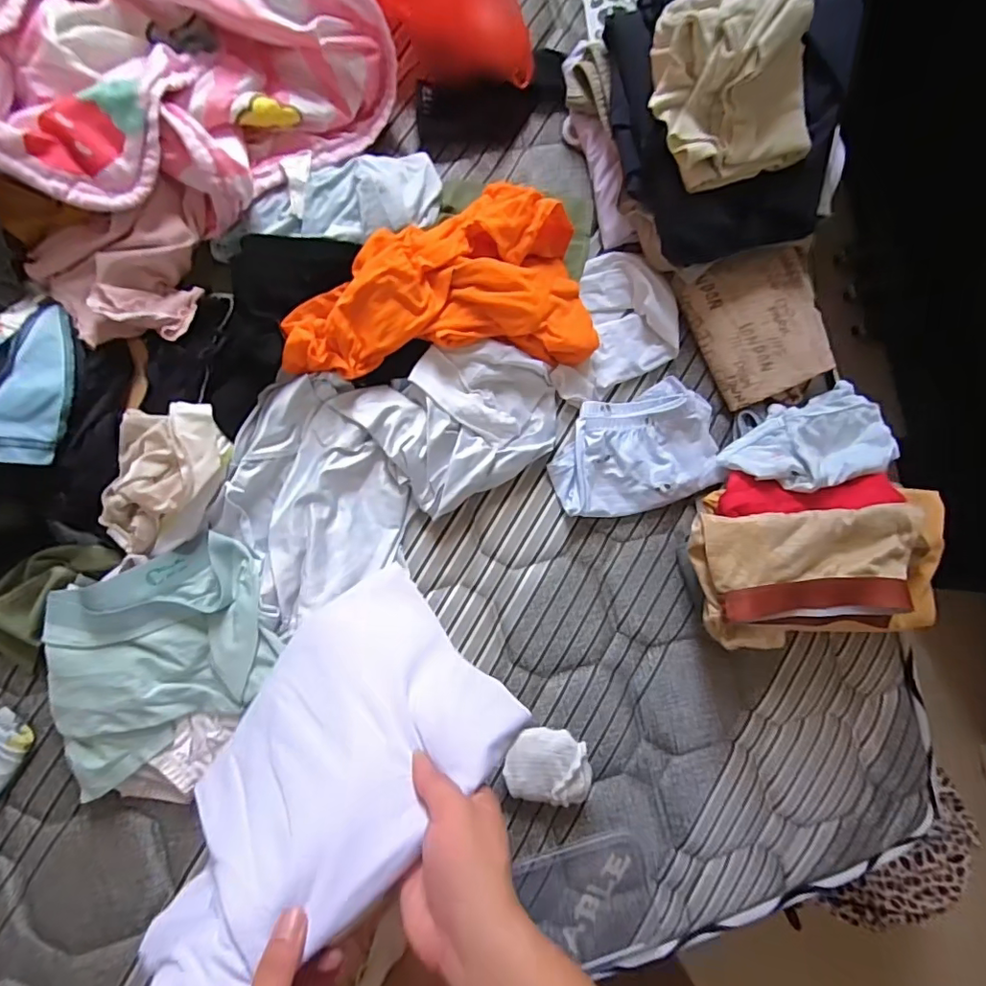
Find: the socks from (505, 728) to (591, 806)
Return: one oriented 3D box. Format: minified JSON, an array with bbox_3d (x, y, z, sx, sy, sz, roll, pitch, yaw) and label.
[{"bbox_3d":[0.056,0.277,0.548,0.086,0.043,0.074,12,83,-7],"label":"socks"}]

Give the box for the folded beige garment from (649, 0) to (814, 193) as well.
[{"bbox_3d":[0.230,-0.392,0.503,0.141,0.085,0.155,-17,87,-9],"label":"folded beige garment"}]

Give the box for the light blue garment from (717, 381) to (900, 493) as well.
[{"bbox_3d":[0.348,-0.055,0.584,0.194,0.043,0.102,-17,87,-9],"label":"light blue garment"}]

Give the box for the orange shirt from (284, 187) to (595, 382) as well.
[{"bbox_3d":[-0.050,-0.220,0.536,0.313,0.046,0.180,-7,86,-9],"label":"orange shirt"}]

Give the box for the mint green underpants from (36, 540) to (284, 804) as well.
[{"bbox_3d":[-0.308,0.154,0.495,0.209,0.034,0.173,-22,88,-10],"label":"mint green underpants"}]

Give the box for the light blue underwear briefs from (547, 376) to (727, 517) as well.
[{"bbox_3d":[0.157,-0.046,0.591,0.187,0.031,0.126,-17,87,-9],"label":"light blue underwear briefs"}]

